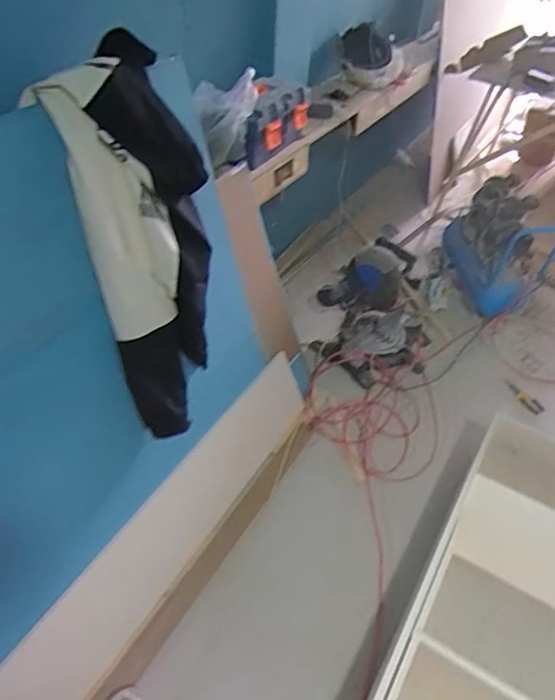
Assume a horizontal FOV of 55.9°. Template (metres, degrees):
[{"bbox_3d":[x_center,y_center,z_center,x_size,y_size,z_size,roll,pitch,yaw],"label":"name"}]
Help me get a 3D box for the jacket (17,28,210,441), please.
[{"bbox_3d":[-0.308,-0.214,1.224,0.313,0.910,0.171,-12,22,-15],"label":"jacket"}]

